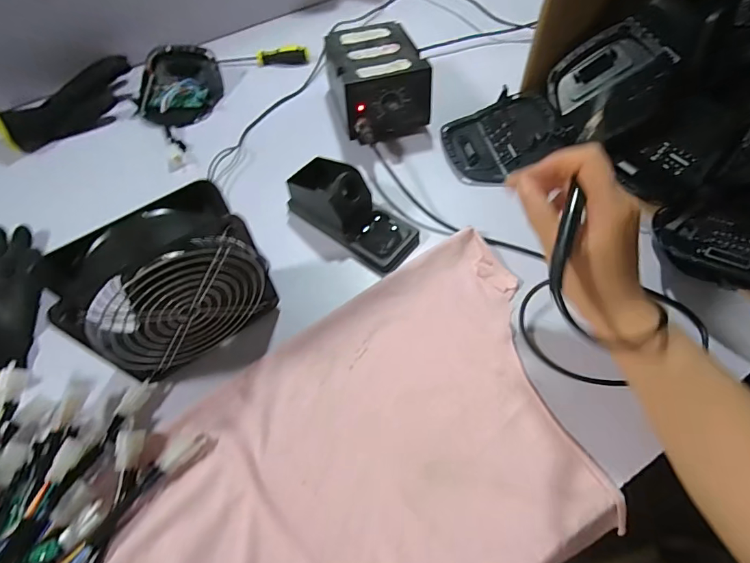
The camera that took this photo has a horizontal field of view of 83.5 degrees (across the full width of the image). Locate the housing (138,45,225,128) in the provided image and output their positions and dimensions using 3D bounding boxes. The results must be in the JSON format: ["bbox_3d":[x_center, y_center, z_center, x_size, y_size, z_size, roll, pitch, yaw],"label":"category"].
[{"bbox_3d":[-0.292,-0.289,0.628,0.116,0.044,0.141,-1,59,3],"label":"housing"}]

